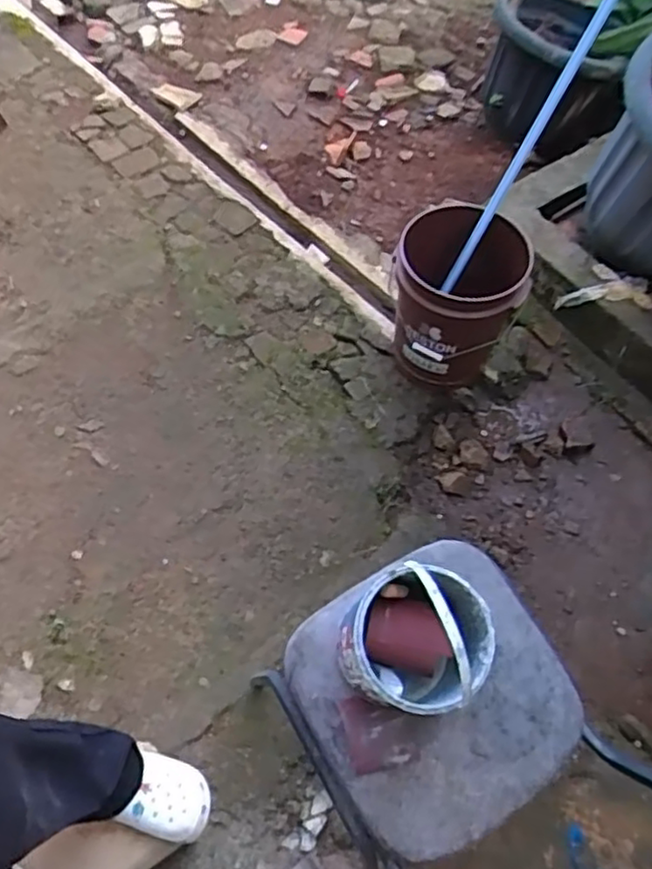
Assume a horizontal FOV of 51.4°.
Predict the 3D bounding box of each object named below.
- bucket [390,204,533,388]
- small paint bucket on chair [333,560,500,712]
[{"bbox_3d":[0.309,-0.335,1.698,0.295,0.365,0.289,0,61,-1],"label":"bucket"},{"bbox_3d":[0.122,0.288,0.923,0.195,0.300,0.176,-7,61,-5],"label":"small paint bucket on chair"}]

